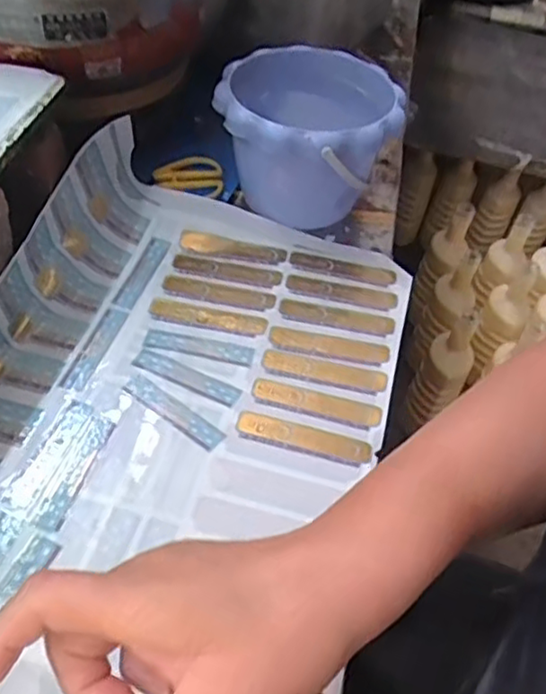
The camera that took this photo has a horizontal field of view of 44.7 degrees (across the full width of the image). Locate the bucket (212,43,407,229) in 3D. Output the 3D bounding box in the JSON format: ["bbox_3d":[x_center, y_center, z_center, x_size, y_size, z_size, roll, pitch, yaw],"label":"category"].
[{"bbox_3d":[0.023,-0.184,0.594,0.149,0.117,0.181,-3,50,-9],"label":"bucket"}]

